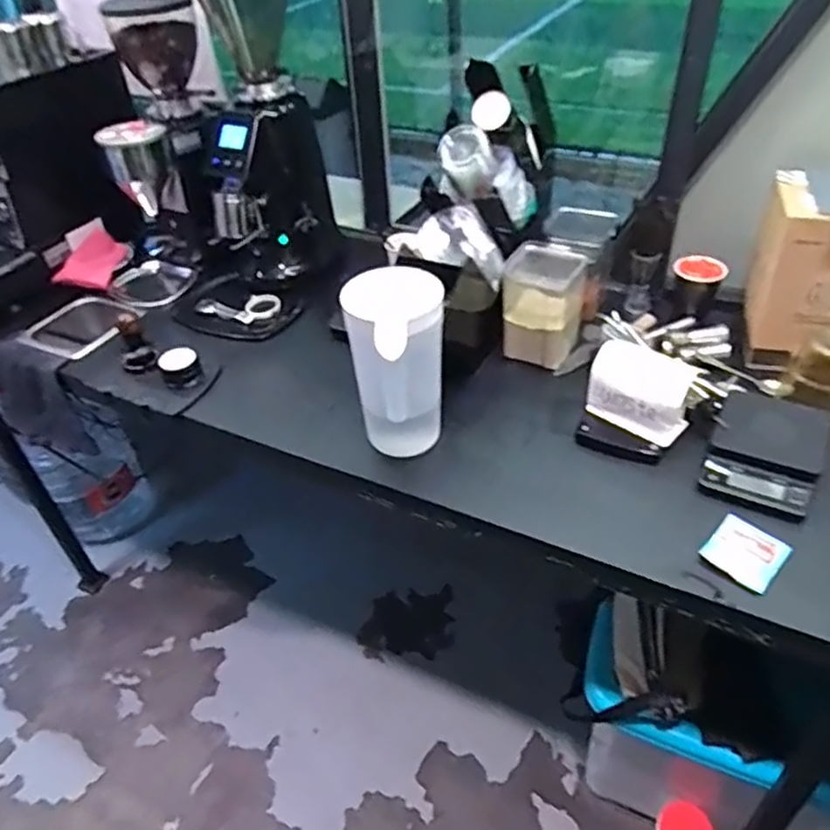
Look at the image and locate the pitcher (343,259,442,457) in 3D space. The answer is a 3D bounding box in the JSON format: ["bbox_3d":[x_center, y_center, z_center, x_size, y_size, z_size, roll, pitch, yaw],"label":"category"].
[{"bbox_3d":[-0.024,-0.044,0.918,0.120,0.263,0.145,-3,41,1],"label":"pitcher"}]

